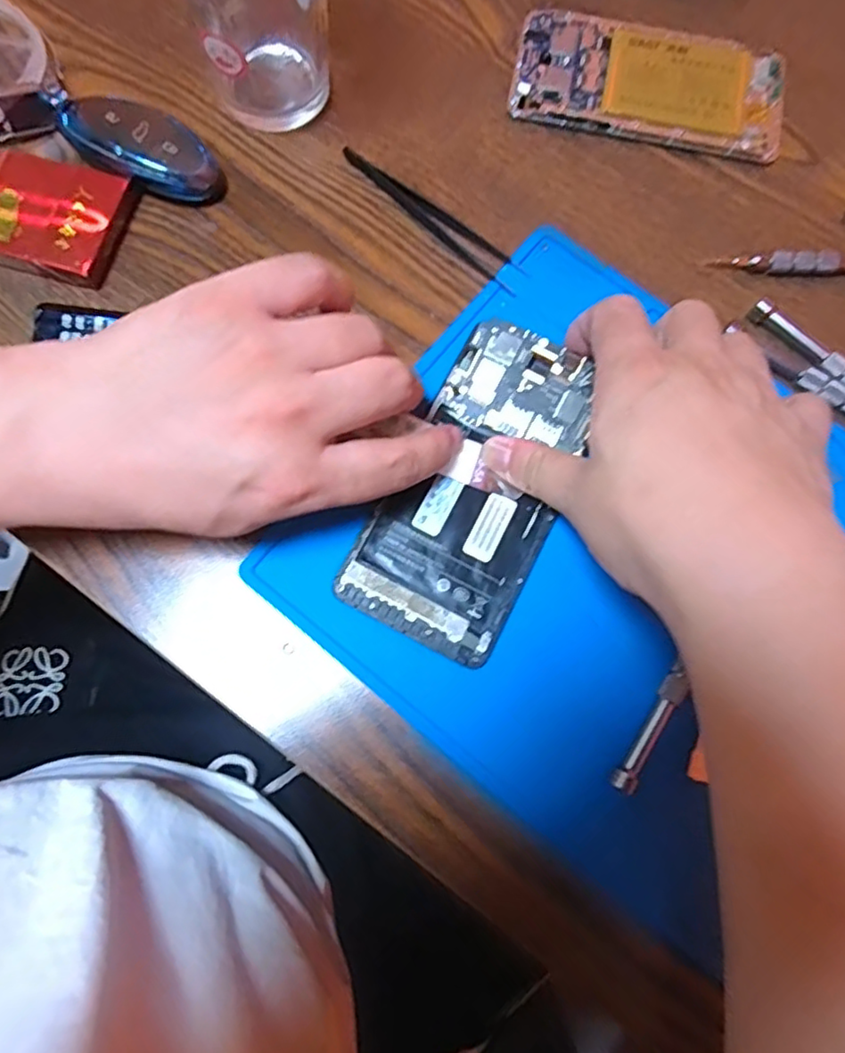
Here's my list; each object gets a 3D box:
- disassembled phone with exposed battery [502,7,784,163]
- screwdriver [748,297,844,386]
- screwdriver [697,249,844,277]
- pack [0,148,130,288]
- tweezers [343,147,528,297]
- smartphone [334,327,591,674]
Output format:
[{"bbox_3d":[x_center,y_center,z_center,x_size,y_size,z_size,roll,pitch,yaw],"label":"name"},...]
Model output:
[{"bbox_3d":[0.121,-0.234,0.329,0.142,0.010,0.065,10,77,1],"label":"disassembled phone with exposed battery"},{"bbox_3d":[0.198,-0.073,0.294,0.012,0.010,0.099,-43,81,-10],"label":"screwdriver"},{"bbox_3d":[0.196,-0.130,0.307,0.105,0.010,0.010,-1,77,-1],"label":"screwdriver"},{"bbox_3d":[-0.198,-0.155,0.302,0.099,0.015,0.059,14,77,2],"label":"pack"},{"bbox_3d":[0.007,-0.158,0.312,0.114,0.004,0.017,44,80,8],"label":"tweezers"},{"bbox_3d":[0.025,-0.018,0.276,0.071,0.008,0.143,24,83,4],"label":"smartphone"}]

